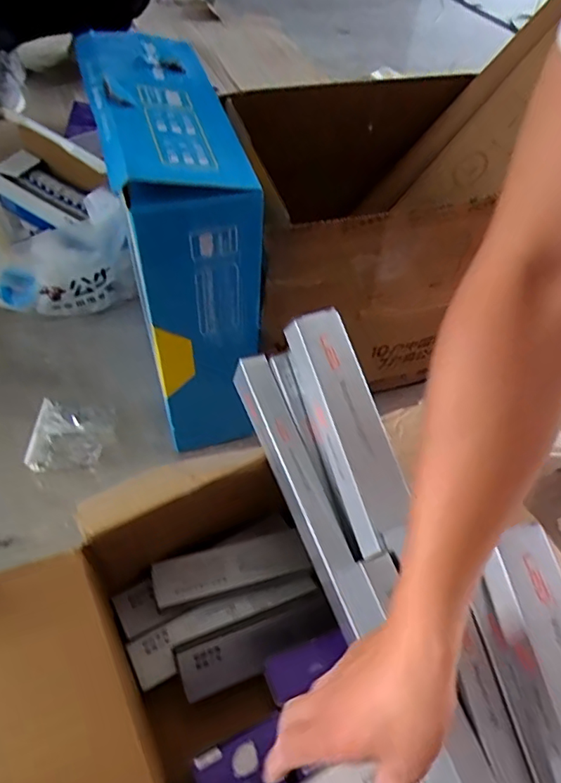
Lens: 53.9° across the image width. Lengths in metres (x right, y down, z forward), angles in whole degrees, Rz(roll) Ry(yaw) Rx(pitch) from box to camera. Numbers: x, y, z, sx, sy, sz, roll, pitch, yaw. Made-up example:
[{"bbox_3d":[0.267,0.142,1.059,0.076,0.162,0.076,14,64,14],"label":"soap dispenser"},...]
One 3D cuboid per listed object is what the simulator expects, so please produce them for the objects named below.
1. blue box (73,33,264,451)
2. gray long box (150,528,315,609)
[{"bbox_3d":[-0.140,-0.177,0.747,0.138,0.436,0.310,-15,56,-16],"label":"blue box"},{"bbox_3d":[-0.063,0.222,0.693,0.186,0.028,0.059,-12,56,-14],"label":"gray long box"}]

